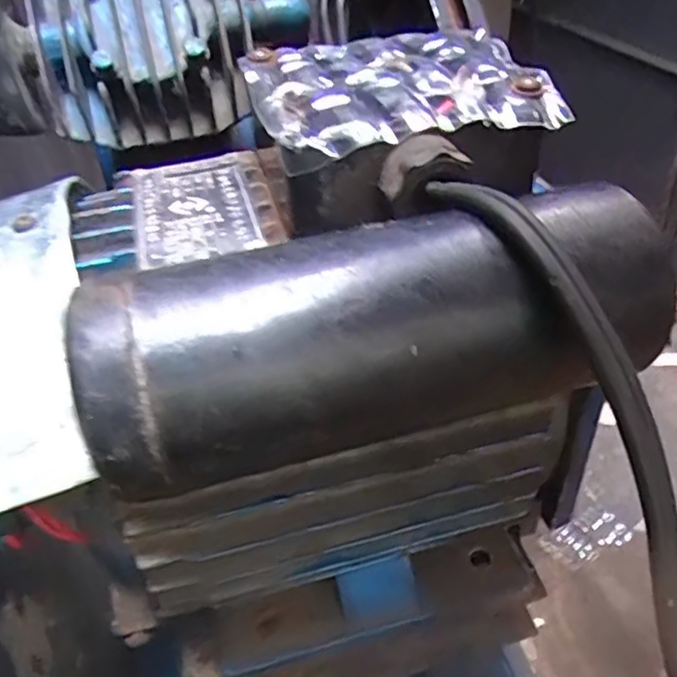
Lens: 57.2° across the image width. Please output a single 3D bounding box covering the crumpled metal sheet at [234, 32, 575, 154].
[{"bbox_3d":[0.015,-0.088,0.209,0.086,0.009,0.085,-11,39,-8],"label":"crumpled metal sheet"}]

